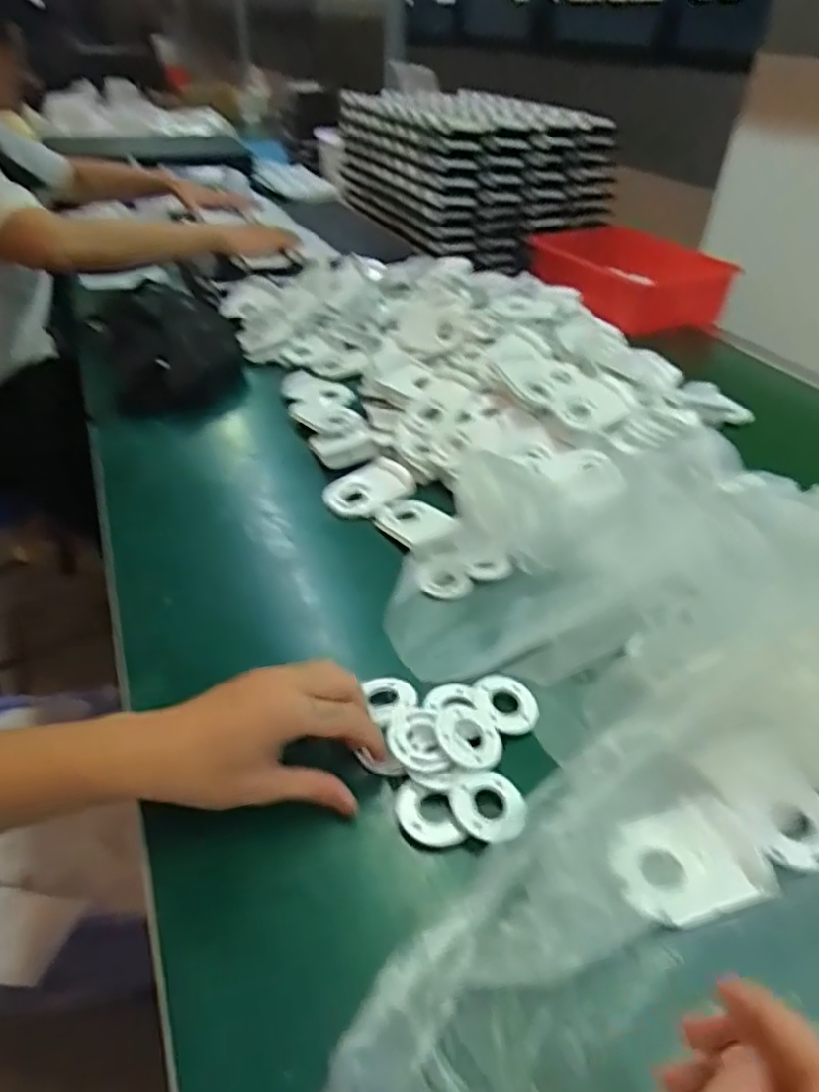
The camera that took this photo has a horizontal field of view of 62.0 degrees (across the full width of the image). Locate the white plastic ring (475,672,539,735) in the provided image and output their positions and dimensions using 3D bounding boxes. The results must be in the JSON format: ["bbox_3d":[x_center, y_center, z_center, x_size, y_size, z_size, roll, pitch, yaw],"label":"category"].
[{"bbox_3d":[0.067,0.107,0.463,0.038,0.009,0.046,-9,39,-14],"label":"white plastic ring"}]

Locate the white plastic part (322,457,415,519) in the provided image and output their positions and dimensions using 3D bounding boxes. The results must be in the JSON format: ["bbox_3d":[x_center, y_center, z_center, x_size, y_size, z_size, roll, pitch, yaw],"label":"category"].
[{"bbox_3d":[-0.040,-0.058,0.675,0.097,0.007,0.064,-27,46,-32],"label":"white plastic part"}]

